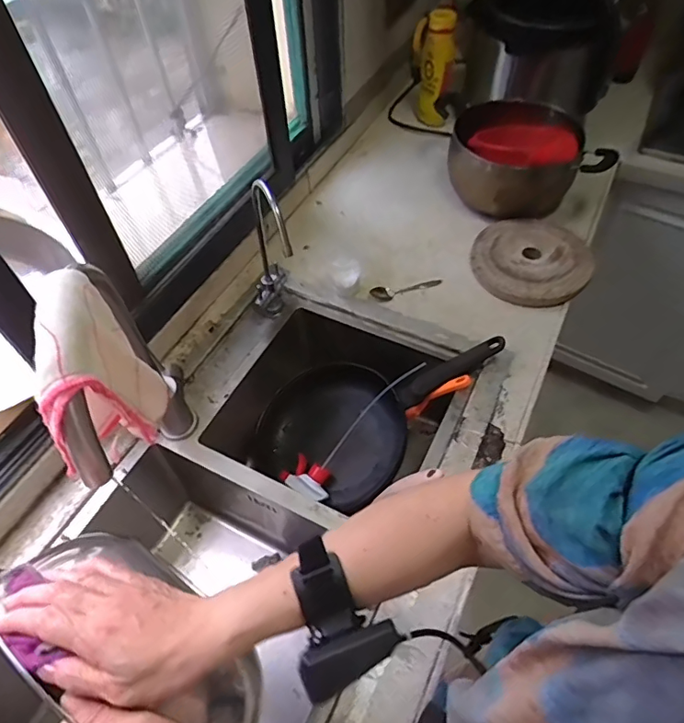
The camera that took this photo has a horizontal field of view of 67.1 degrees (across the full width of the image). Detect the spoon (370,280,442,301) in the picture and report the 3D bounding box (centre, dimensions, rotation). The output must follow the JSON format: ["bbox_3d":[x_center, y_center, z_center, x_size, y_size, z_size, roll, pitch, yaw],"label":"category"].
[{"bbox_3d":[0.115,-0.135,0.929,0.132,0.017,0.027,-18,56,-9],"label":"spoon"}]

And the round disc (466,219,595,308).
[{"bbox_3d":[0.351,-0.192,0.960,0.218,0.032,0.218,-1,55,2],"label":"round disc"}]

